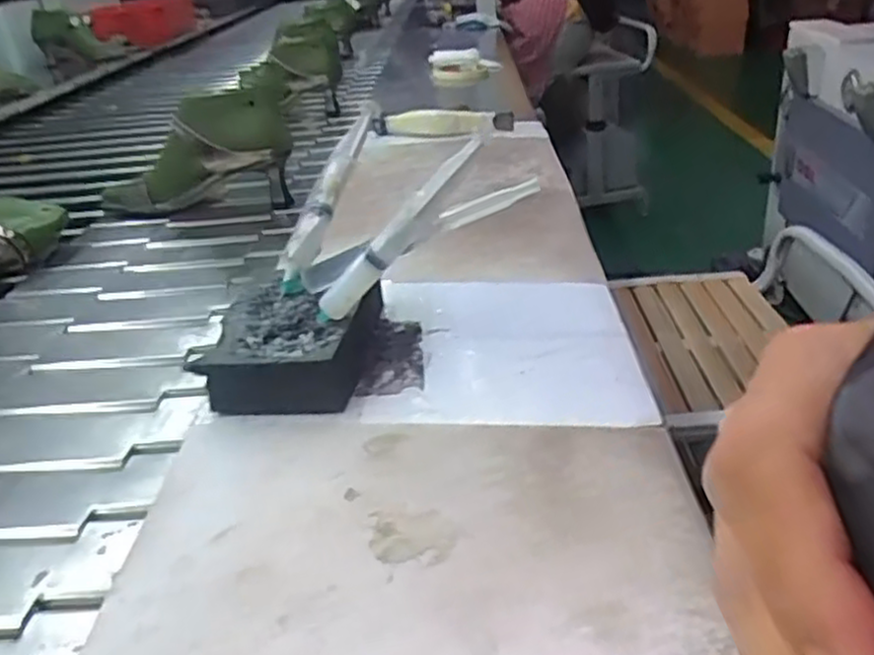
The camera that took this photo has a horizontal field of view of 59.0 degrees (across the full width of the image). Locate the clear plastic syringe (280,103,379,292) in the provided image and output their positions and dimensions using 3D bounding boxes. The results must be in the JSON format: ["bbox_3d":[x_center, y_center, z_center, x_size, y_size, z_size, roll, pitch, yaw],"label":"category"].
[{"bbox_3d":[-0.071,-0.089,0.506,0.021,0.022,0.146,11,68,28],"label":"clear plastic syringe"}]

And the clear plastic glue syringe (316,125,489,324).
[{"bbox_3d":[-0.021,-0.050,0.407,0.016,0.142,0.011,39,30,-10],"label":"clear plastic glue syringe"}]

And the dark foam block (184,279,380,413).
[{"bbox_3d":[-0.081,0.005,0.462,0.085,0.036,0.123,-1,28,9],"label":"dark foam block"}]

